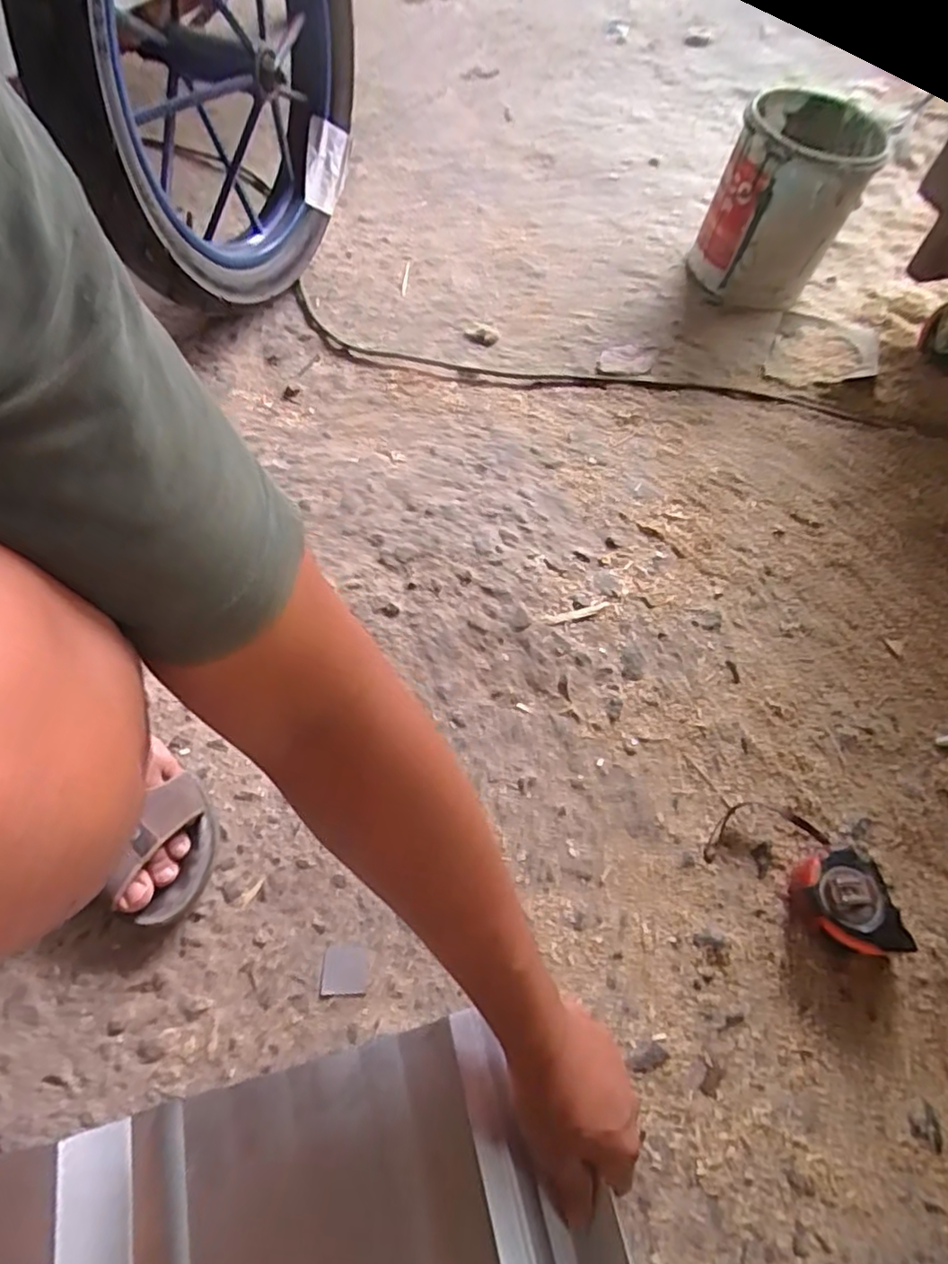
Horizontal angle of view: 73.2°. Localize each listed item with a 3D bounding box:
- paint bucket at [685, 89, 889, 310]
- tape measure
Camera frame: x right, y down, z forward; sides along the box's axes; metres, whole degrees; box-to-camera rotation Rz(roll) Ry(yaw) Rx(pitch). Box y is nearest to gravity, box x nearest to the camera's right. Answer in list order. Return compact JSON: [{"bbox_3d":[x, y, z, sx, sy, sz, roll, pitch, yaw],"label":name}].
[{"bbox_3d":[0.404,-0.570,0.837,0.163,0.203,0.202,22,62,9],"label":"paint bucket"},{"bbox_3d":[0.286,0.211,0.501,0.071,0.042,0.079,-2,61,-4],"label":"tape measure"}]

